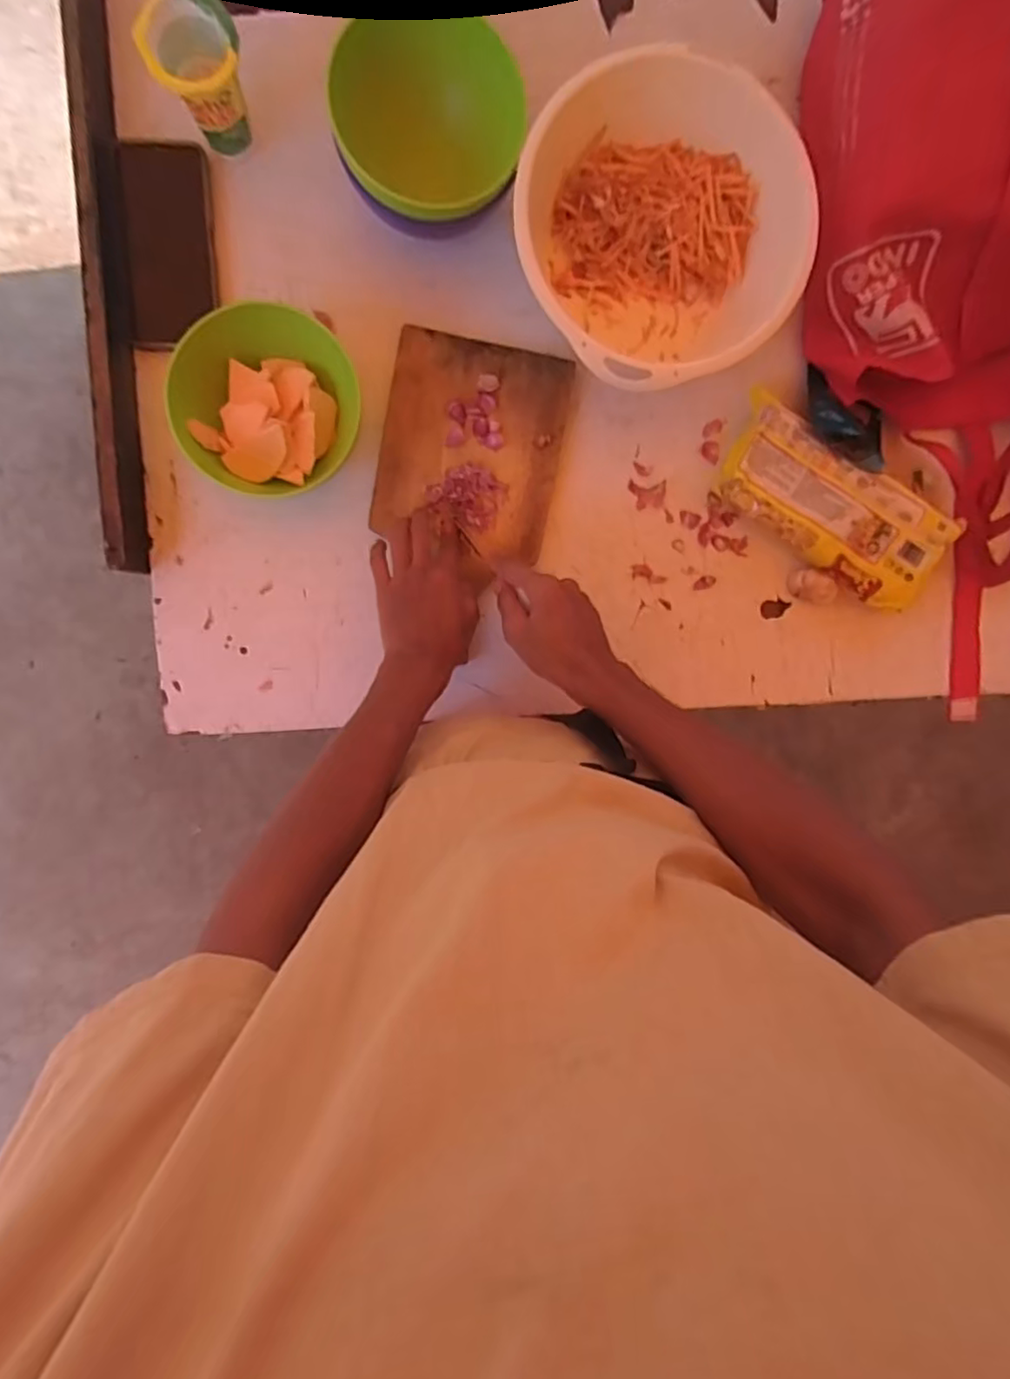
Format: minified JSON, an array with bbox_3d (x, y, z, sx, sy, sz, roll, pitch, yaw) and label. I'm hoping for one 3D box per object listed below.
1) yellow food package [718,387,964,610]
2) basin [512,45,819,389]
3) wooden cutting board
[{"bbox_3d":[0.307,-0.173,0.616,0.225,0.051,0.106,32,92,-6],"label":"yellow food package"},{"bbox_3d":[0.126,-0.374,0.550,0.227,0.093,0.228,0,95,-5],"label":"basin"},{"bbox_3d":[-0.031,-0.219,0.597,0.162,0.014,0.197,11,91,-5],"label":"wooden cutting board"}]

